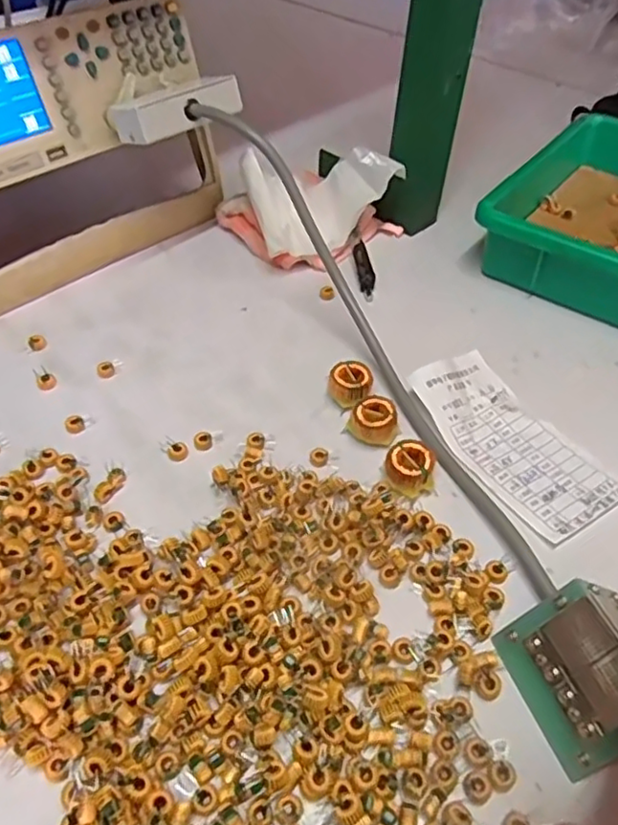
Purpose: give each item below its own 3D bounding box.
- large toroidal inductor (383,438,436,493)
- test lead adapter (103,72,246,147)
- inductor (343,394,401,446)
[{"bbox_3d":[0.058,0.033,0.371,0.028,0.025,0.024,9,49,7],"label":"large toroidal inductor"},{"bbox_3d":[-0.099,-0.224,0.457,0.059,0.025,0.091,37,57,28],"label":"test lead adapter"},{"bbox_3d":[0.041,0.008,0.396,0.028,0.025,0.027,19,51,15],"label":"inductor"}]

